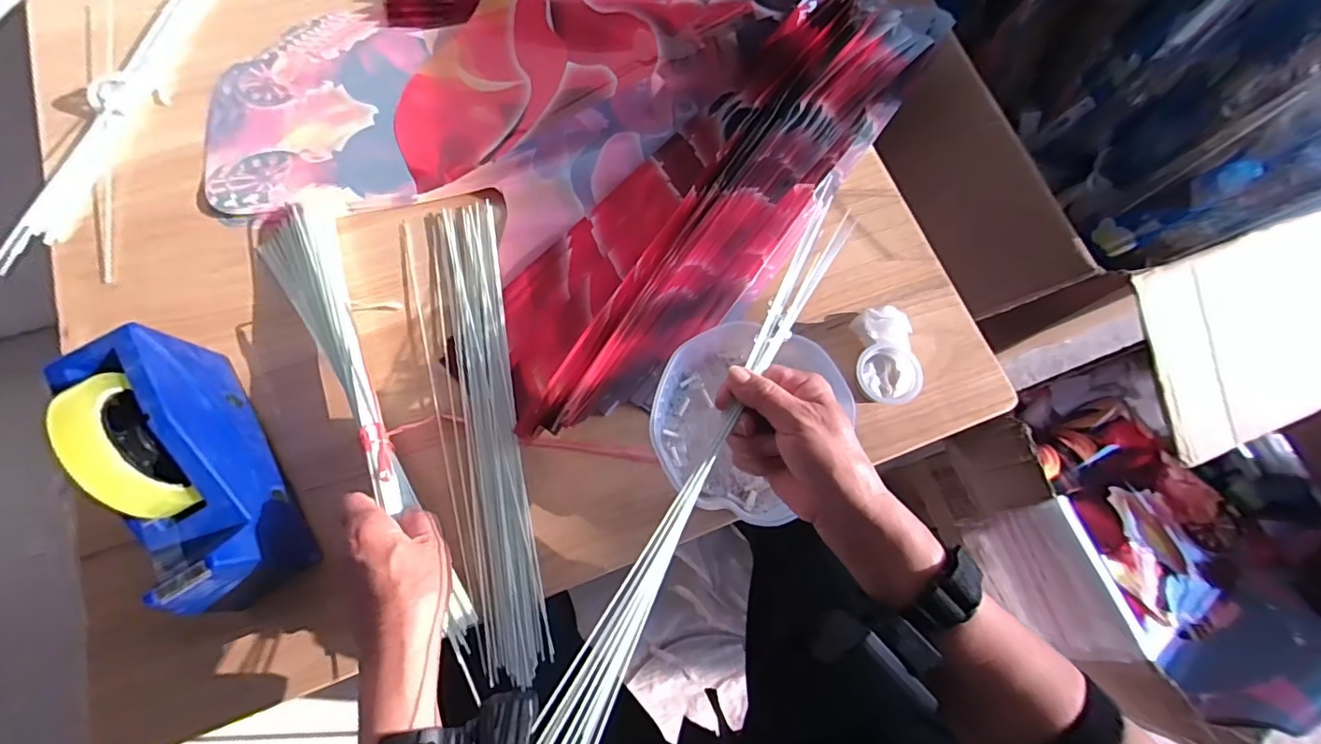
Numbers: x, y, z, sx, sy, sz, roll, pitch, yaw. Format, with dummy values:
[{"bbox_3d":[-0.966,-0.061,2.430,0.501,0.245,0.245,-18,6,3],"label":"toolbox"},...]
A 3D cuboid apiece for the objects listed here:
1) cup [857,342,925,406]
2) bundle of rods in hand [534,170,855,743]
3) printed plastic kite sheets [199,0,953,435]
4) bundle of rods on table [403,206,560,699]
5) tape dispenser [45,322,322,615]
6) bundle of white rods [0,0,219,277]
[{"bbox_3d":[0.196,0.004,0.490,0.052,0.032,0.051,0,73,-2],"label":"cup"},{"bbox_3d":[0.034,0.051,0.358,0.033,0.019,0.436,27,74,7],"label":"bundle of rods in hand"},{"bbox_3d":[-0.102,-0.290,0.552,0.564,0.072,0.576,34,75,9],"label":"printed plastic kite sheets"},{"bbox_3d":[-0.154,0.038,0.476,0.079,0.008,0.405,-14,74,-6],"label":"bundle of rods on table"},{"bbox_3d":[-0.340,0.067,0.397,0.068,0.129,0.201,-29,76,-10],"label":"tape dispenser"},{"bbox_3d":[-0.529,-0.270,0.552,0.050,0.016,0.398,15,73,3],"label":"bundle of white rods"}]

